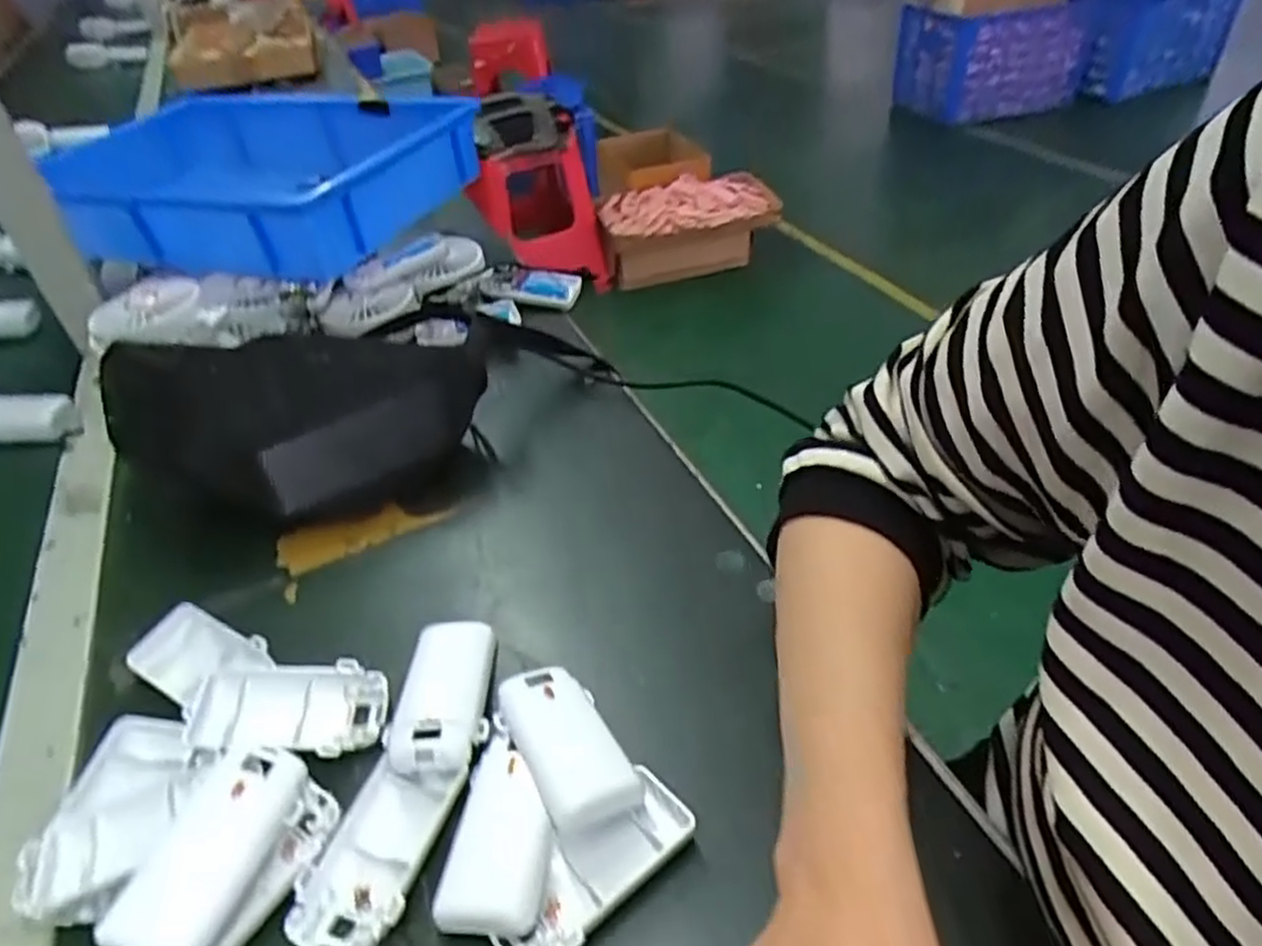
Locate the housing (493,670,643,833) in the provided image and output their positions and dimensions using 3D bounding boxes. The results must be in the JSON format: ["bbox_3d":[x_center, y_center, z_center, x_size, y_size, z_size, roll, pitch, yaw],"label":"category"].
[{"bbox_3d":[-0.032,0.136,0.374,0.044,0.026,0.089,-22,43,-18],"label":"housing"}]

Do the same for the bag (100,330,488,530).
[{"bbox_3d":[-0.241,-0.037,0.537,0.260,0.091,0.136,-3,41,3],"label":"bag"}]

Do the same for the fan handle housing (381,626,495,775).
[{"bbox_3d":[-0.100,0.116,0.399,0.050,0.026,0.091,-8,41,-2],"label":"fan handle housing"}]

